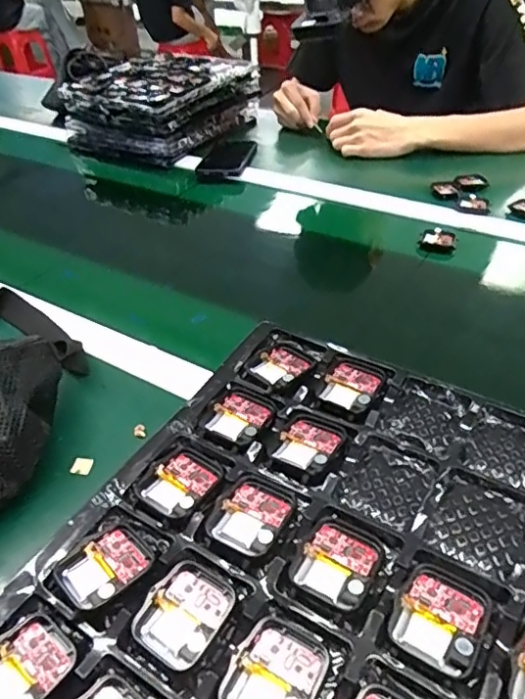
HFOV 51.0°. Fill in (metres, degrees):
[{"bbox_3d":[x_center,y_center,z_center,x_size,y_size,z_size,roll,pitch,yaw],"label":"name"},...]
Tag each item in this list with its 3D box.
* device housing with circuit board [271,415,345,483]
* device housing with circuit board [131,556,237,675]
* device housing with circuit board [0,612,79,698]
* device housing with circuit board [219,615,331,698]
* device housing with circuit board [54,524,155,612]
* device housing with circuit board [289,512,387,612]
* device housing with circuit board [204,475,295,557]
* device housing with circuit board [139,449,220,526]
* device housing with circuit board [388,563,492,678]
[{"bbox_3d":[0.026,0.057,0.323,0.035,0.006,0.043,20,45,26],"label":"device housing with circuit board"},{"bbox_3d":[-0.036,0.123,0.257,0.036,0.005,0.045,25,48,30],"label":"device housing with circuit board"},{"bbox_3d":[-0.106,0.143,0.243,0.037,0.008,0.044,26,48,31],"label":"device housing with circuit board"},{"bbox_3d":[0.006,0.138,0.232,0.036,0.005,0.044,20,45,26],"label":"device housing with circuit board"},{"bbox_3d":[-0.078,0.109,0.275,0.042,0.009,0.035,-33,48,-30],"label":"device housing with circuit board"},{"bbox_3d":[0.038,0.103,0.268,0.037,0.004,0.043,21,46,27],"label":"device housing with circuit board"},{"bbox_3d":[-0.005,0.086,0.289,0.036,0.004,0.040,18,44,24],"label":"device housing with circuit board"},{"bbox_3d":[-0.046,0.075,0.306,0.035,0.004,0.042,21,46,27],"label":"device housing with circuit board"},{"bbox_3d":[0.079,0.117,0.243,0.036,0.005,0.042,21,46,27],"label":"device housing with circuit board"}]

